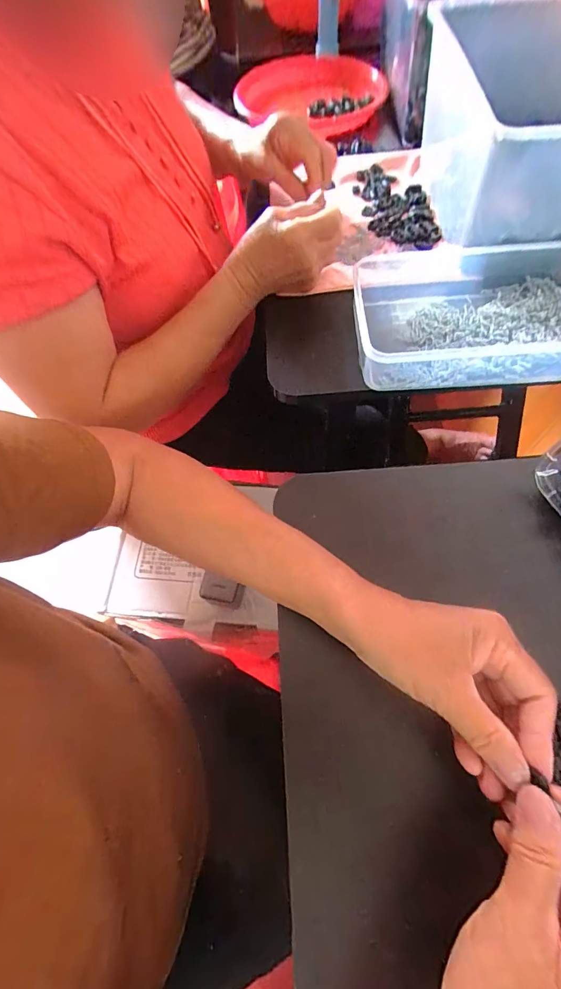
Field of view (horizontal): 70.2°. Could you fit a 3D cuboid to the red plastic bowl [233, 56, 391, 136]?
[{"bbox_3d":[0.057,-0.694,0.685,0.240,0.042,0.240,-2,63,3],"label":"red plastic bowl"}]

